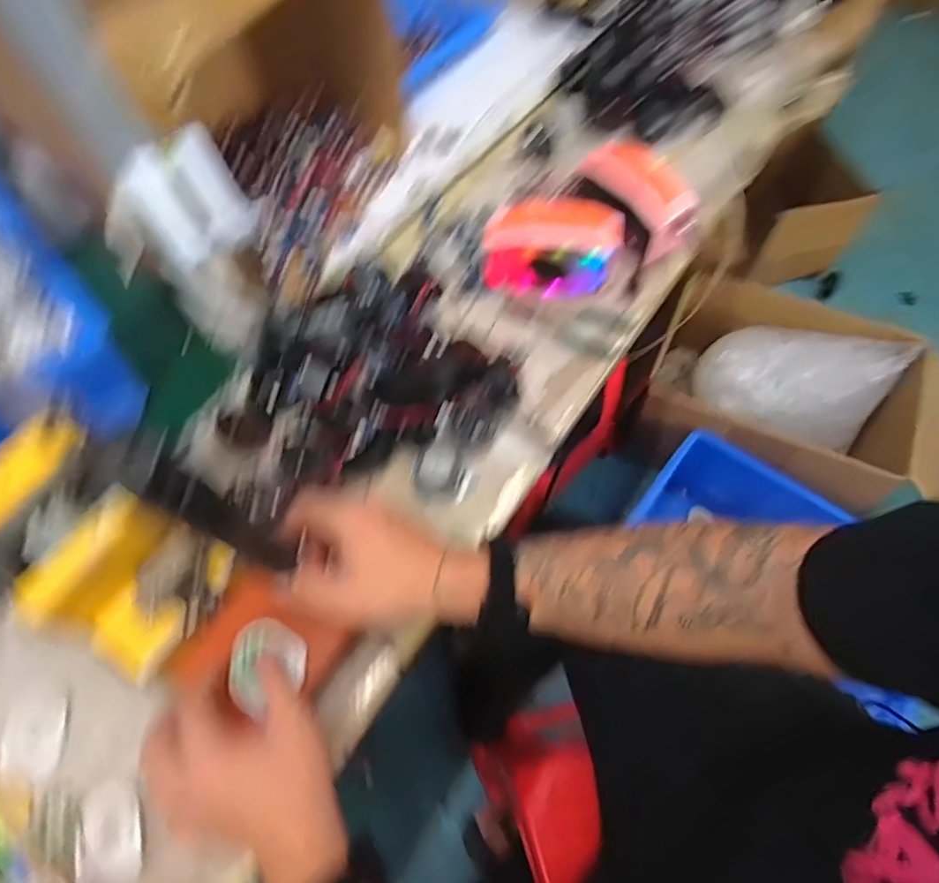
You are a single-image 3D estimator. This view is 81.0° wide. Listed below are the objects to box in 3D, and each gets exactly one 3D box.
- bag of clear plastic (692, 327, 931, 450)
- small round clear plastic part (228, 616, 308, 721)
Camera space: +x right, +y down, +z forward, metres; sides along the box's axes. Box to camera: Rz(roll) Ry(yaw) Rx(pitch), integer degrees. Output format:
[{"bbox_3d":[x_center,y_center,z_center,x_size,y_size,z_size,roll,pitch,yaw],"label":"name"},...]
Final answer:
[{"bbox_3d":[0.692,-0.128,1.186,0.363,0.198,0.170,21,65,13],"label":"bag of clear plastic"},{"bbox_3d":[-0.159,0.171,0.432,0.055,0.010,0.060,0,65,0],"label":"small round clear plastic part"}]

